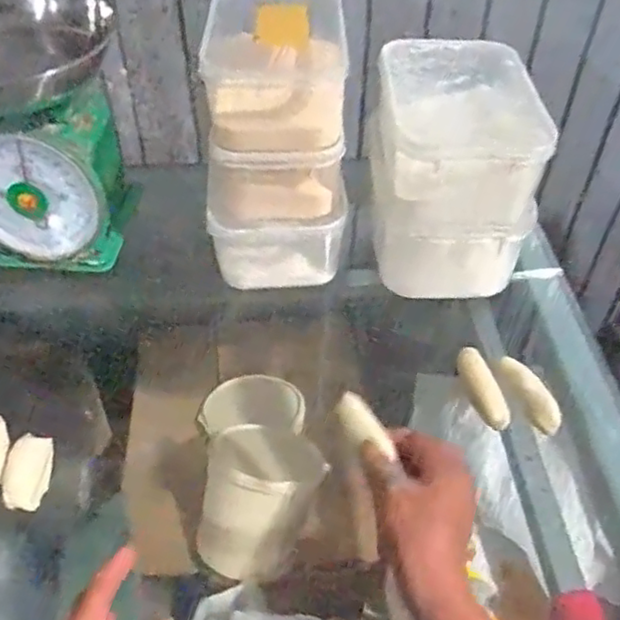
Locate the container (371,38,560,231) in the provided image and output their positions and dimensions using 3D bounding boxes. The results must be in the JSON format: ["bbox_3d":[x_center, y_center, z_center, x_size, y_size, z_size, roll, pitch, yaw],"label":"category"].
[{"bbox_3d":[0.136,-0.168,0.611,0.139,0.108,0.183,-1,46,-1],"label":"container"}]

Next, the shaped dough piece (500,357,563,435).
[{"bbox_3d":[0.189,0.072,0.558,0.022,0.025,0.072,-22,65,-20],"label":"shaped dough piece"}]

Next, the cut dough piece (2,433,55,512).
[{"bbox_3d":[-0.219,0.125,0.507,0.028,0.022,0.060,-1,46,-1],"label":"cut dough piece"}]

